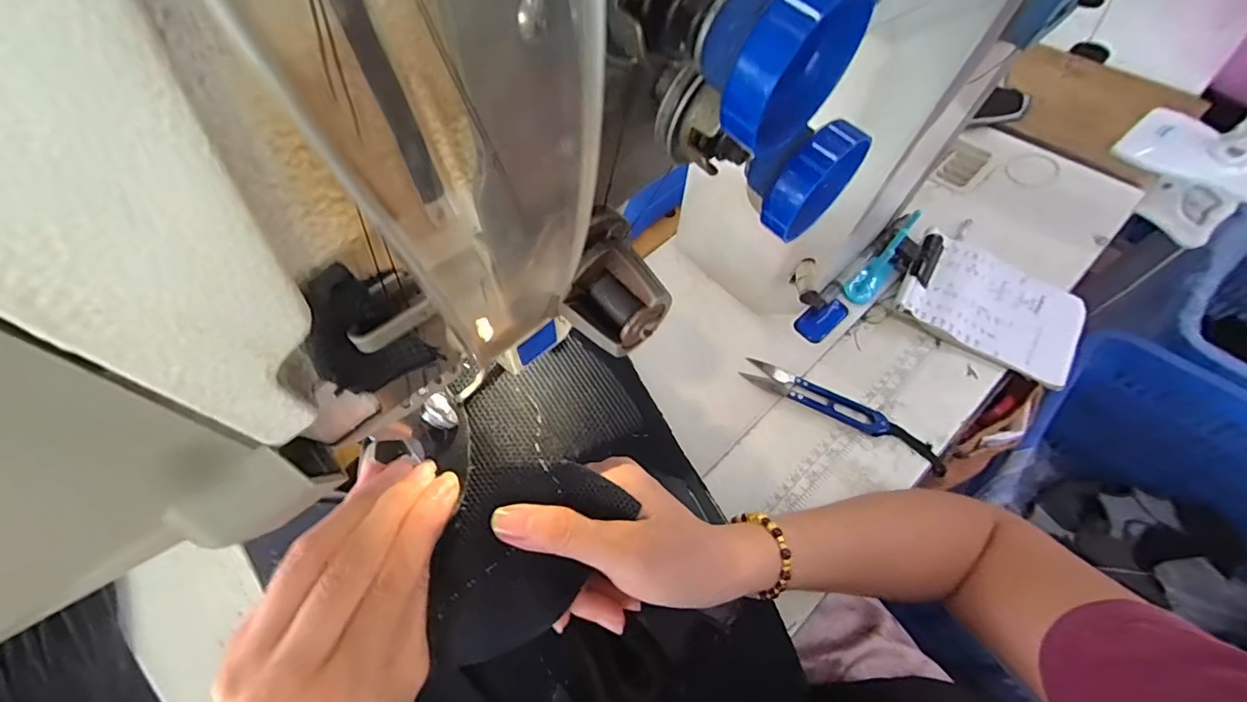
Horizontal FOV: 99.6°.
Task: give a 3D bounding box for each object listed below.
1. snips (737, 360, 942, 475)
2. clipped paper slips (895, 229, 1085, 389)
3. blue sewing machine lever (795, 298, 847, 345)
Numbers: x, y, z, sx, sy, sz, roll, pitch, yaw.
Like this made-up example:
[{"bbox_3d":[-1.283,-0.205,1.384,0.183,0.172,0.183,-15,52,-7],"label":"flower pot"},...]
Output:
[{"bbox_3d":[0.179,0.049,0.426,0.167,0.007,0.028,27,64,18],"label":"snips"},{"bbox_3d":[0.329,-0.042,0.468,0.145,0.018,0.108,26,63,18],"label":"clipped paper slips"},{"bbox_3d":[0.181,-0.030,0.479,0.052,0.010,0.026,-39,64,-19],"label":"blue sewing machine lever"}]

